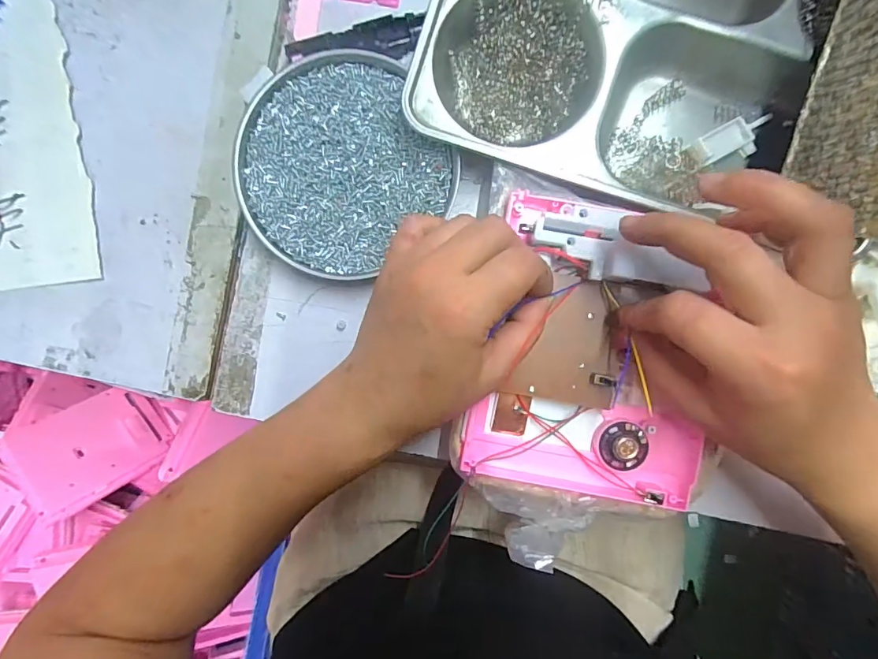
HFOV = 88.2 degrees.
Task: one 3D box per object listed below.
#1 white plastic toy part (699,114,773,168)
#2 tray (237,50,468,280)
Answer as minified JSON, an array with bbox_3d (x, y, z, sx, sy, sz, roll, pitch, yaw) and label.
[{"bbox_3d":[0.188,-0.120,0.289,0.052,0.011,0.024,-27,92,-10],"label":"white plastic toy part"},{"bbox_3d":[-0.063,-0.102,0.284,0.126,0.016,0.126,0,92,2],"label":"tray"}]

